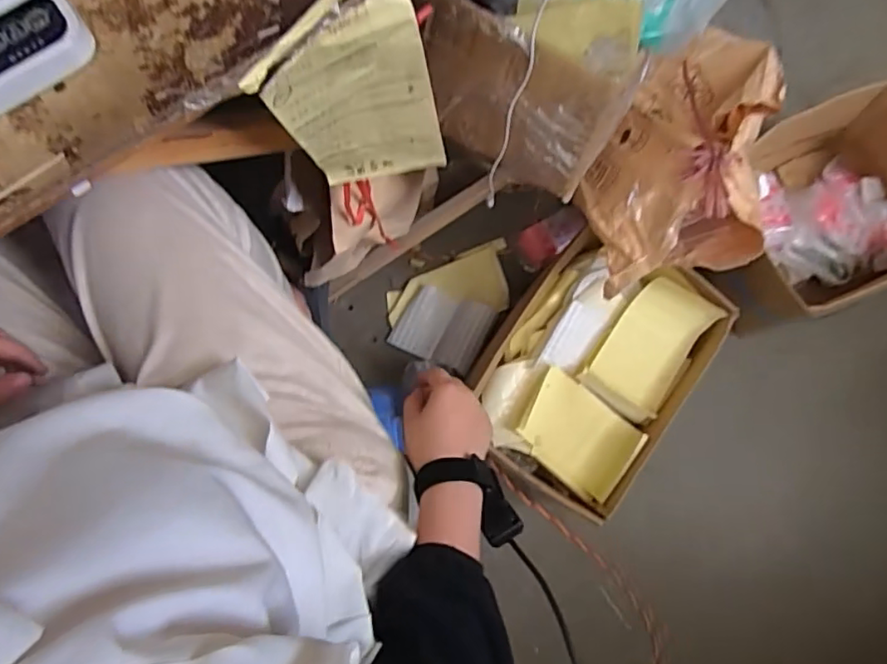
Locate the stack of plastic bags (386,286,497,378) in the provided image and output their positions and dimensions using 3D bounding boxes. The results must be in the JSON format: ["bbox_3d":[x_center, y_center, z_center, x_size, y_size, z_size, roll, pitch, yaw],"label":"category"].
[{"bbox_3d":[-0.003,-0.008,1.136,0.167,0.022,0.137,24,79,5],"label":"stack of plastic bags"}]

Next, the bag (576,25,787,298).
[{"bbox_3d":[0.325,-0.248,0.800,0.230,0.185,0.330,-7,78,-2],"label":"bag"}]

